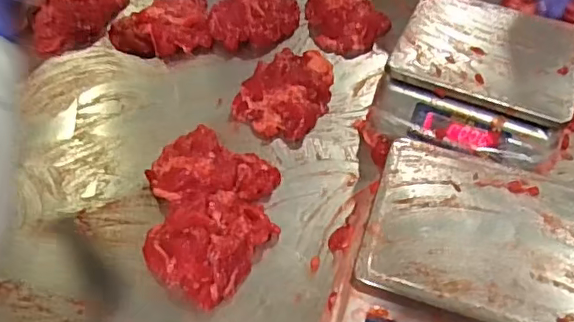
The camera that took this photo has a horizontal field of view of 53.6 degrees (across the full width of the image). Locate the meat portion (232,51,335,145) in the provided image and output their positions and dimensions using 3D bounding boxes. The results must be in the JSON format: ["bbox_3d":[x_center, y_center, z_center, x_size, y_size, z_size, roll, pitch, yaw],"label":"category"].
[{"bbox_3d":[0.005,-0.107,0.815,0.116,0.038,0.179,24,55,18],"label":"meat portion"}]

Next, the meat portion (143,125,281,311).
[{"bbox_3d":[-0.086,0.056,0.664,0.149,0.063,0.224,-6,51,-5],"label":"meat portion"}]

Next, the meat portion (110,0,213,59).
[{"bbox_3d":[-0.203,-0.218,0.909,0.155,0.040,0.124,-9,52,-7],"label":"meat portion"}]

